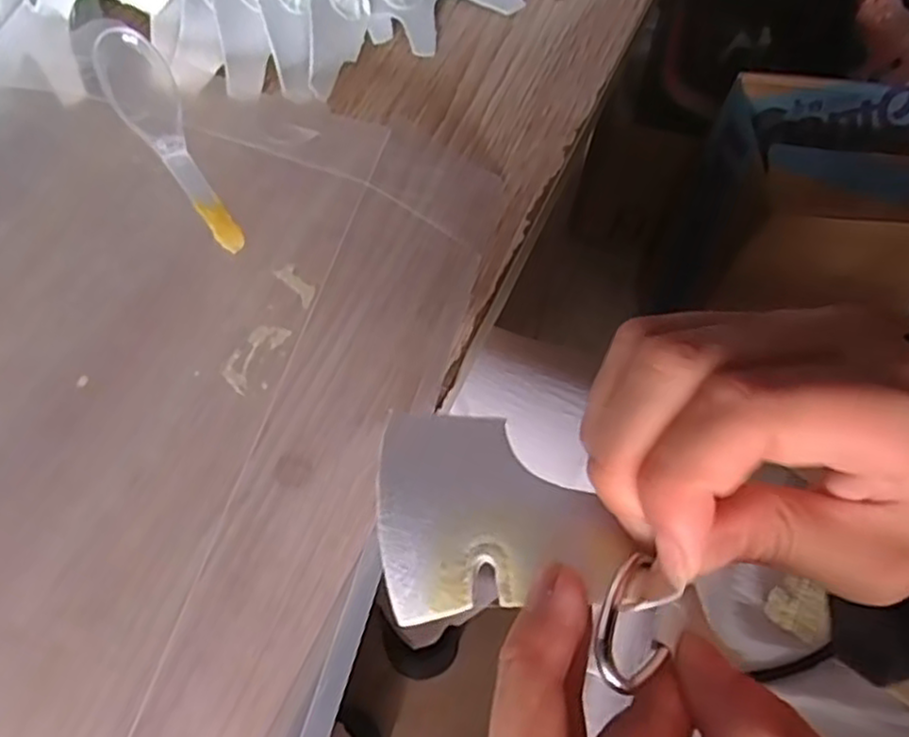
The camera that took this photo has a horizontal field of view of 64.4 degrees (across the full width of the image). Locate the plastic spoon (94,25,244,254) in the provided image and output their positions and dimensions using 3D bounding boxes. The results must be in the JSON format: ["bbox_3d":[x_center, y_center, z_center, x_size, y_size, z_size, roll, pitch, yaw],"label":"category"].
[{"bbox_3d":[-0.103,-0.083,0.264,0.023,0.013,0.093,-30,82,-16],"label":"plastic spoon"}]

